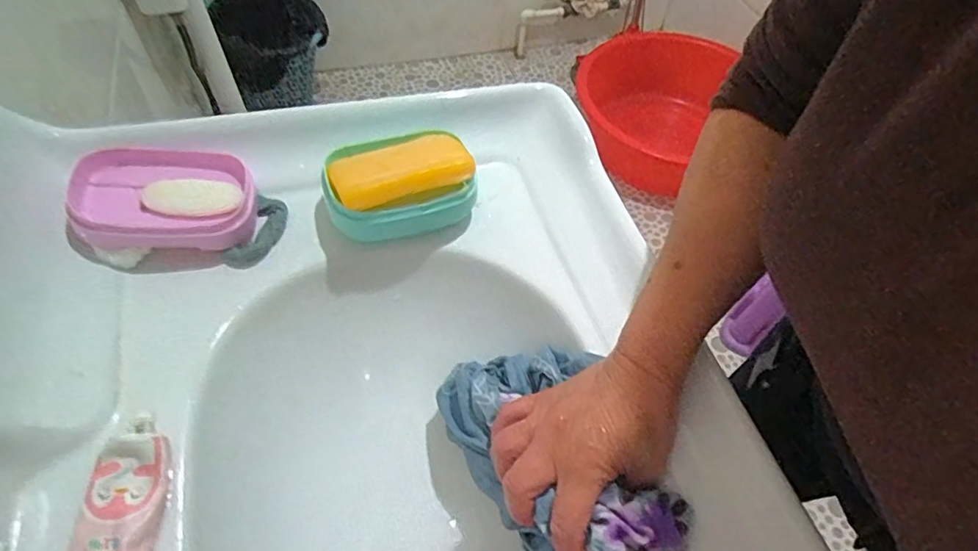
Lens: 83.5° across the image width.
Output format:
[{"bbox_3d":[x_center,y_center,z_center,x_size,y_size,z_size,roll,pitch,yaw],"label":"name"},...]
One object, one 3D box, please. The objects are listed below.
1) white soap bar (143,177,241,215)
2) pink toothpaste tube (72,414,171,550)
[{"bbox_3d":[-0.226,-0.061,0.417,0.065,0.010,0.036,-7,56,-10],"label":"white soap bar"},{"bbox_3d":[-0.204,0.143,0.295,0.041,0.020,0.127,-2,55,-7],"label":"pink toothpaste tube"}]

